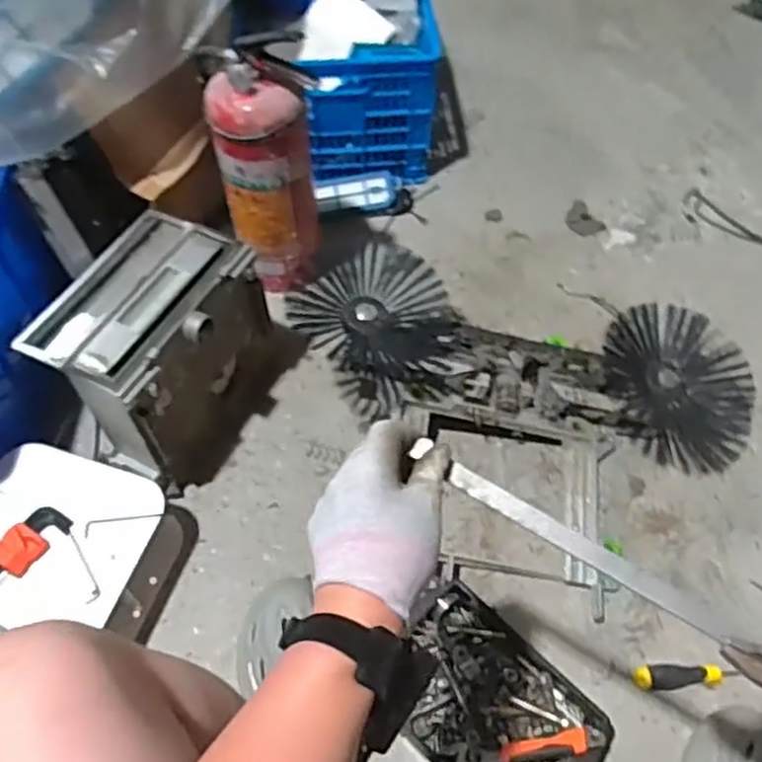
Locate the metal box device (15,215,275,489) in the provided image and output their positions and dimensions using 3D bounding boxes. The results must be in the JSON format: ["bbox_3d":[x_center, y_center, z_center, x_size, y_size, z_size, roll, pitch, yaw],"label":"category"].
[{"bbox_3d":[-0.303,-0.035,1.023,0.193,0.272,0.276,20,61,14],"label":"metal box device"}]

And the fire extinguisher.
[{"bbox_3d":[-0.167,-0.311,1.099,0.139,0.370,0.156,-14,57,-10],"label":"fire extinguisher"}]

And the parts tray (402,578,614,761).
[{"bbox_3d":[0.126,0.389,0.866,0.184,0.073,0.264,-38,64,-23],"label":"parts tray"}]

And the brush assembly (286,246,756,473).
[{"bbox_3d":[0.212,-0.035,1.056,0.627,0.199,0.201,9,58,8],"label":"brush assembly"}]

